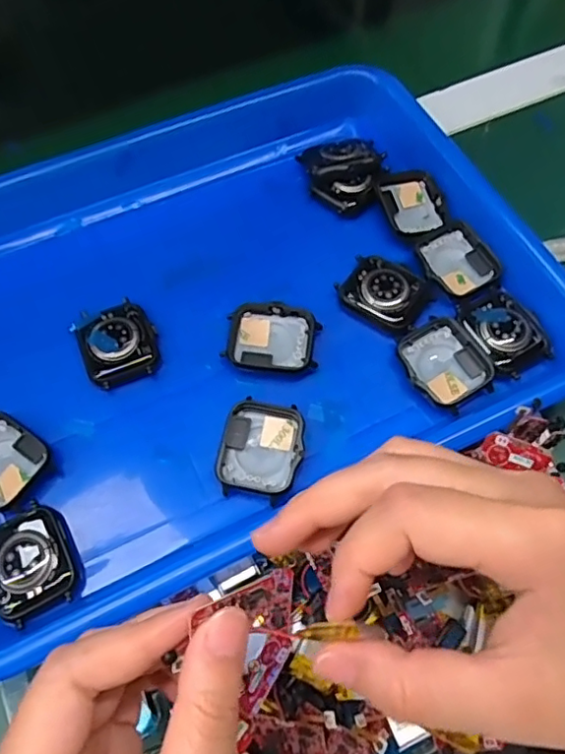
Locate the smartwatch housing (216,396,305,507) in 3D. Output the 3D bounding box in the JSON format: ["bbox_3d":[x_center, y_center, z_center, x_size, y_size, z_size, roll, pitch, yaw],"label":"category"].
[{"bbox_3d":[-0.010,0.033,0.276,0.037,0.008,0.046,9,64,6],"label":"smartwatch housing"}]

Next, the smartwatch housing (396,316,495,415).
[{"bbox_3d":[0.080,-0.007,0.294,0.040,0.010,0.046,-26,65,-11],"label":"smartwatch housing"}]

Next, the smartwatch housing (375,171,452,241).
[{"bbox_3d":[0.075,-0.097,0.339,0.037,0.014,0.047,-16,64,-7],"label":"smartwatch housing"}]

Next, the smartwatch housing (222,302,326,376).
[{"bbox_3d":[-0.005,-0.019,0.301,0.045,0.012,0.036,3,63,3],"label":"smartwatch housing"}]

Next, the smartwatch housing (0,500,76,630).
[{"bbox_3d":[-0.110,0.079,0.252,0.034,0.012,0.044,-27,66,-12],"label":"smartwatch housing"}]

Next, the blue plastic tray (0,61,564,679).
[{"bbox_3d":[-0.038,-0.049,0.311,0.327,0.033,0.269,-24,65,-10],"label":"blue plastic tray"}]

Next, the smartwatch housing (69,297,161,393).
[{"bbox_3d":[-0.083,-0.016,0.299,0.037,0.015,0.044,-22,64,-9],"label":"smartwatch housing"}]

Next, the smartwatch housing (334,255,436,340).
[{"bbox_3d":[0.054,-0.045,0.310,0.044,0.009,0.034,36,69,18],"label":"smartwatch housing"}]

